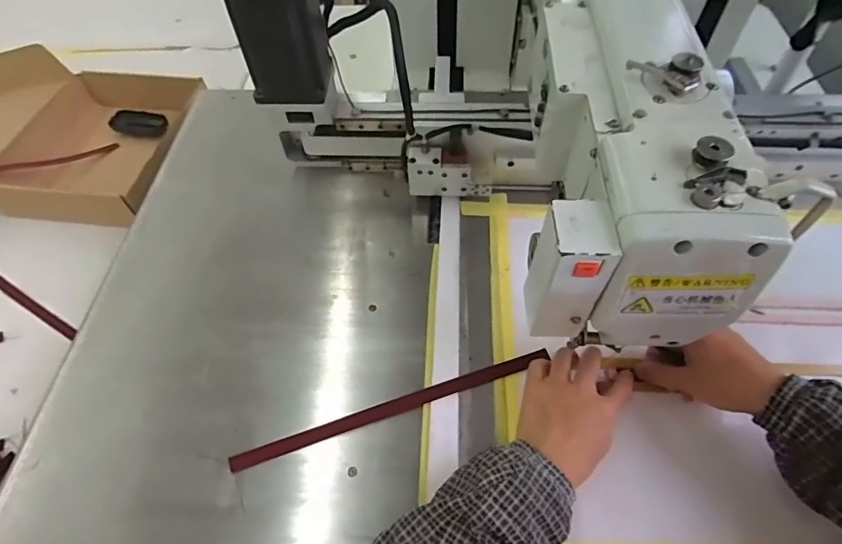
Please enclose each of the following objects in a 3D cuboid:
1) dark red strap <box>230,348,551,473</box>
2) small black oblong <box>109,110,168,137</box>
[{"bbox_3d":[-0.026,0.143,0.517,0.346,0.009,0.019,-18,57,-9],"label":"dark red strap"},{"bbox_3d":[-0.549,-0.291,0.948,0.108,0.032,0.039,3,56,4],"label":"small black oblong"}]

